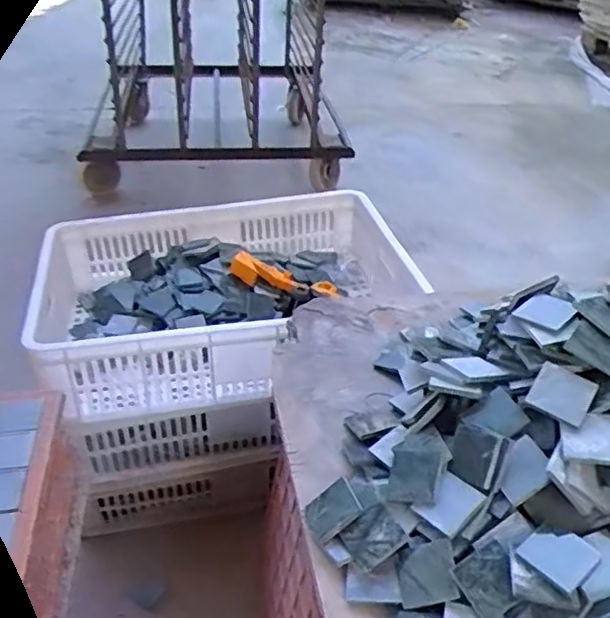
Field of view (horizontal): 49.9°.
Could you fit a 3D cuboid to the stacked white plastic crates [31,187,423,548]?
[{"bbox_3d":[-0.115,0.074,1.181,0.617,0.419,0.405,-9,38,-13],"label":"stacked white plastic crates"}]

